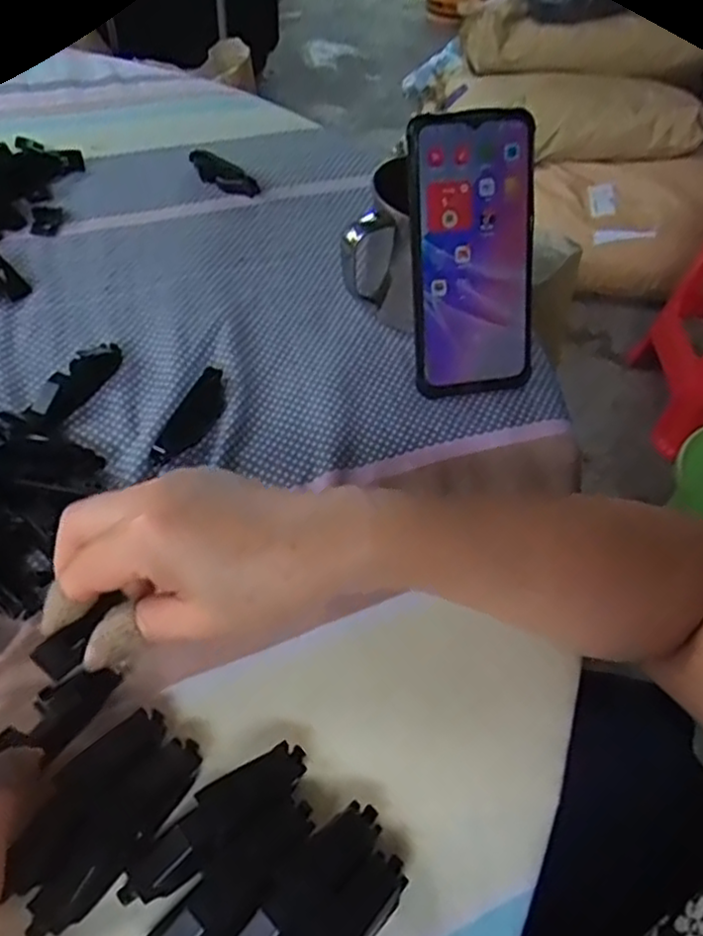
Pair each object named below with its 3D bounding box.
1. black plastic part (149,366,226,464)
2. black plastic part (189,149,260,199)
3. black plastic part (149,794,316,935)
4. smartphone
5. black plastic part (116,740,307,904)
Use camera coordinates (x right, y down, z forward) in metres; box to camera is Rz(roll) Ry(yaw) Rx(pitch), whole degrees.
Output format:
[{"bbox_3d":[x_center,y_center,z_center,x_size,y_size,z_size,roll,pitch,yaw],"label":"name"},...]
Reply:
[{"bbox_3d":[-0.090,-0.033,0.421,0.019,0.016,0.077,14,48,7],"label":"black plastic part"},{"bbox_3d":[-0.112,-0.252,0.617,0.075,0.022,0.015,32,52,22],"label":"black plastic part"},{"bbox_3d":[-0.045,0.154,0.264,0.020,0.019,0.079,37,55,26],"label":"black plastic part"},{"bbox_3d":[0.074,-0.126,0.439,0.075,0.160,0.014,-9,20,-13],"label":"smartphone"},{"bbox_3d":[-0.050,0.135,0.278,0.080,0.020,0.024,-30,57,-29],"label":"black plastic part"}]

